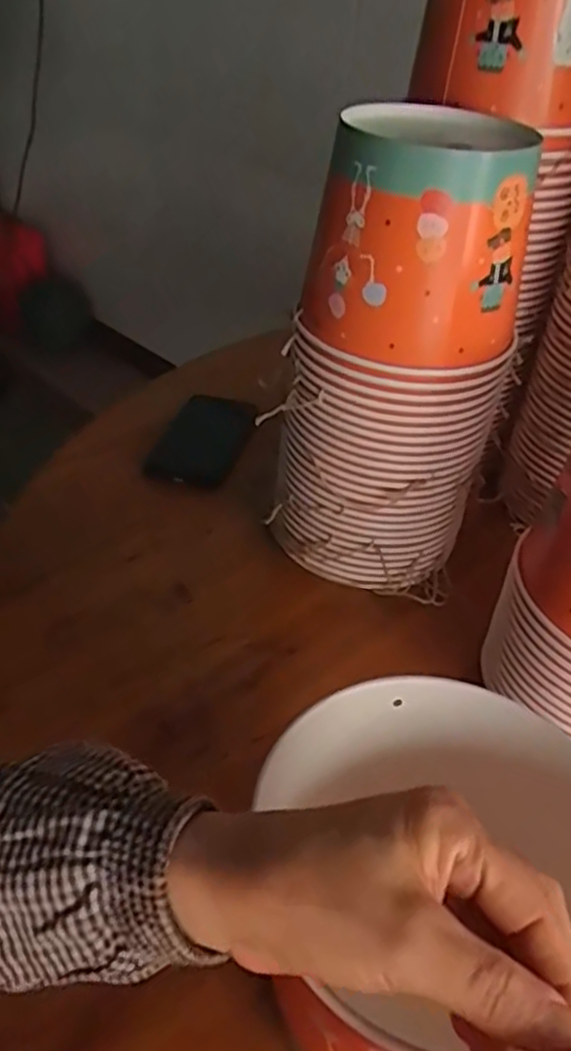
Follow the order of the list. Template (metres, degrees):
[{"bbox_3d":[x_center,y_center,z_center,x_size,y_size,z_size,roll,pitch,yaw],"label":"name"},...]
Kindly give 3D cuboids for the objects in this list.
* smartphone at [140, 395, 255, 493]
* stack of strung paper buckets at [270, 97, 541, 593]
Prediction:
[{"bbox_3d":[-0.086,-0.090,0.787,0.081,0.015,0.164,12,38,9],"label":"smartphone"},{"bbox_3d":[0.078,-0.107,0.546,0.120,0.336,0.127,-28,48,-35],"label":"stack of strung paper buckets"}]

